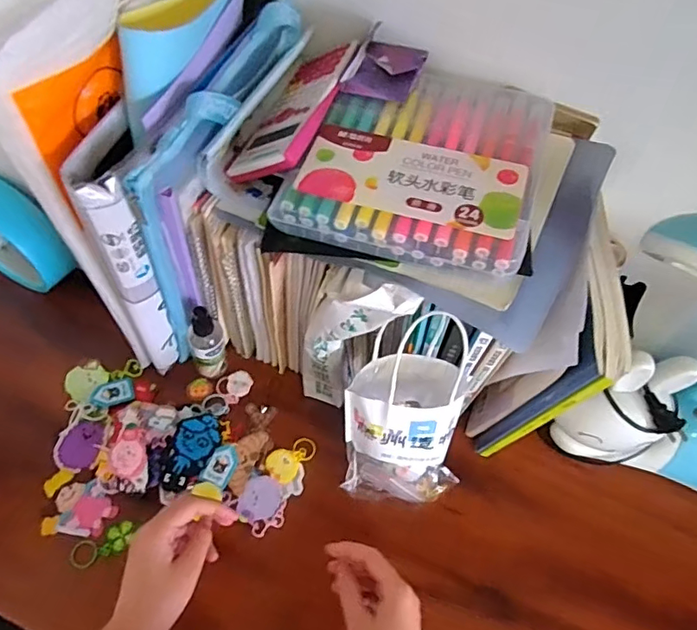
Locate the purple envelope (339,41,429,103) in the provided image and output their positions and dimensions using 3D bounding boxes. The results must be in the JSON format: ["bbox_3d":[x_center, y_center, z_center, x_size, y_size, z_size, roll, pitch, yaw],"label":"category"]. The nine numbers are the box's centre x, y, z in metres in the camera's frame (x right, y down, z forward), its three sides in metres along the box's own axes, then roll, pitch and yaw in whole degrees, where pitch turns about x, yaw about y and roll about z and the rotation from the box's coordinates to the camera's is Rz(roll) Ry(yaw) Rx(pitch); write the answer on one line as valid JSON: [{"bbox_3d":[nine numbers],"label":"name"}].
[{"bbox_3d":[0.031,-0.210,0.446,0.057,0.020,0.056,21,62,7],"label":"purple envelope"}]

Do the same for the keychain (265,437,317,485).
[{"bbox_3d":[-0.068,0.164,0.605,0.039,0.004,0.059,37,65,15],"label":"keychain"}]

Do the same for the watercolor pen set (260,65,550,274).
[{"bbox_3d":[0.060,-0.127,0.417,0.177,0.034,0.183,18,63,7],"label":"watercolor pen set"}]

